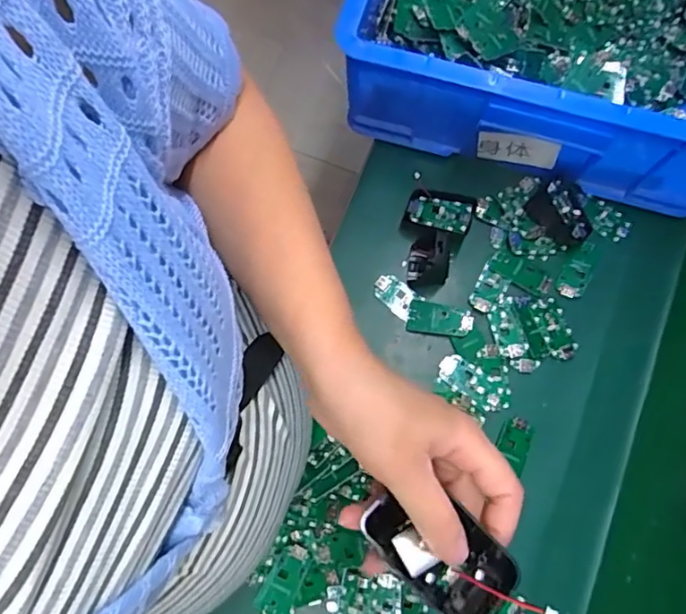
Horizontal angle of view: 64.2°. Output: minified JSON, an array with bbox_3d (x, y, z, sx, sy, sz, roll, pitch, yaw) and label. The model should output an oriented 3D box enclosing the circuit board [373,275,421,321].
[{"bbox_3d":[0.055,-0.012,0.564,0.049,0.005,0.030,42,80,10],"label":"circuit board"}]

